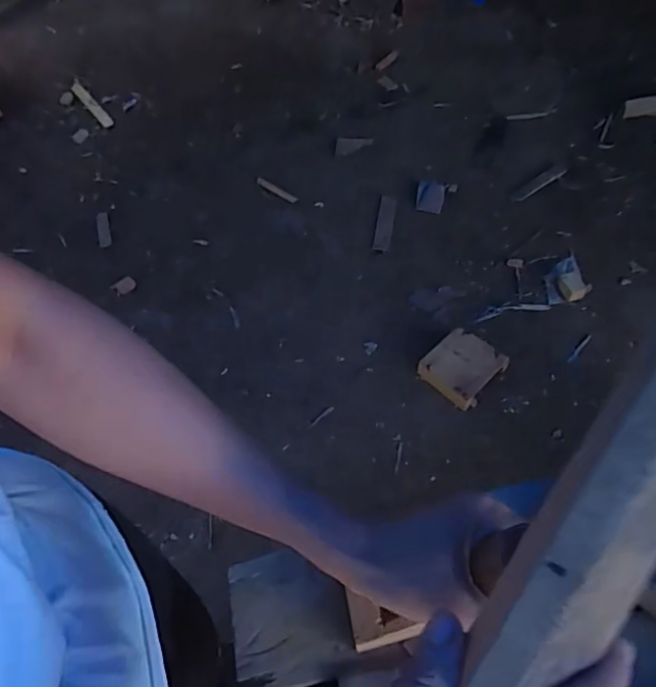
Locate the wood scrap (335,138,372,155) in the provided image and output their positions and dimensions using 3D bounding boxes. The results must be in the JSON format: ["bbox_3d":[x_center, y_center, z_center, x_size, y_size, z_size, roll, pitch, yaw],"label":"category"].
[{"bbox_3d":[0.081,-0.629,1.810,0.114,0.012,0.074,4,58,4],"label":"wood scrap"}]

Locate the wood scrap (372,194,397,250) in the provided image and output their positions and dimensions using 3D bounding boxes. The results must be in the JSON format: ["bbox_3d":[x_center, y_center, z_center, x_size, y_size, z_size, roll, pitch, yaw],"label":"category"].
[{"bbox_3d":[0.163,-0.350,1.631,0.050,0.016,0.194,7,58,6],"label":"wood scrap"}]

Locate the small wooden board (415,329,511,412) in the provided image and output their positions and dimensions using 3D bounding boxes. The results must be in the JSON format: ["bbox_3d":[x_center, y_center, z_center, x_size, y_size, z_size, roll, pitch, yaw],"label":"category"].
[{"bbox_3d":[0.316,0.056,1.344,0.159,0.066,0.155,-38,64,-20],"label":"small wooden board"}]

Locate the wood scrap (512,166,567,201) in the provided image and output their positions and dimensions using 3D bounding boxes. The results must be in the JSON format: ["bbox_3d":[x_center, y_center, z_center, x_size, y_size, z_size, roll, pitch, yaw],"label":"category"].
[{"bbox_3d":[0.628,-0.478,1.694,0.206,0.008,0.039,-32,62,-17],"label":"wood scrap"}]

